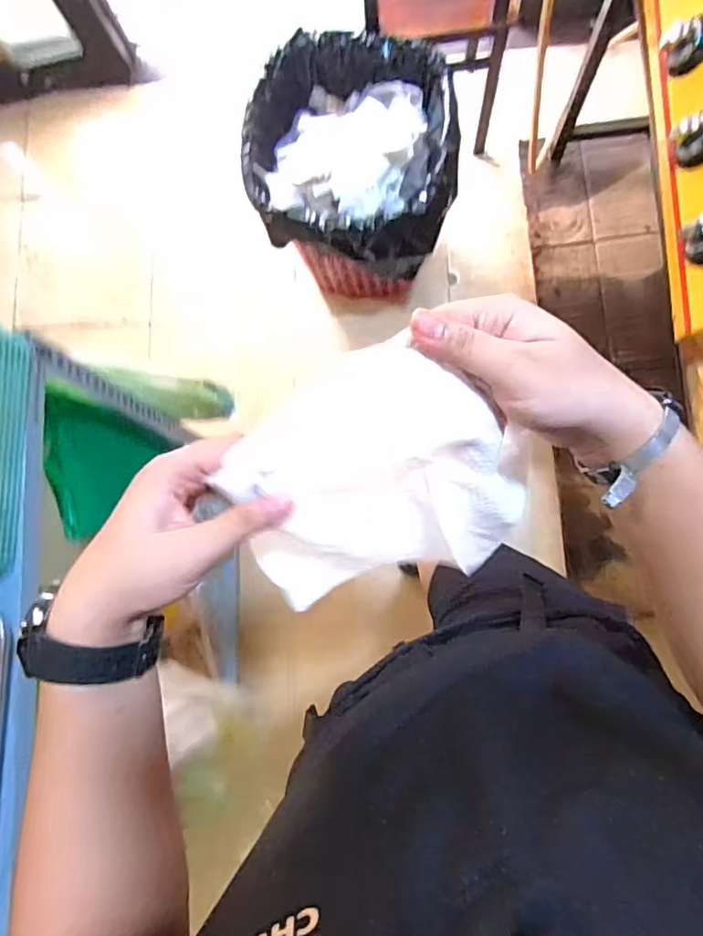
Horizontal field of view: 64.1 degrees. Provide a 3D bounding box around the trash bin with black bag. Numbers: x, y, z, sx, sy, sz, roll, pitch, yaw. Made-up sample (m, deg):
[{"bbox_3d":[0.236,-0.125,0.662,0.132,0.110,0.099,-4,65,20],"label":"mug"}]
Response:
[{"bbox_3d":[0.019,-0.602,1.271,0.398,0.432,0.415,0,82,6],"label":"trash bin with black bag"}]

